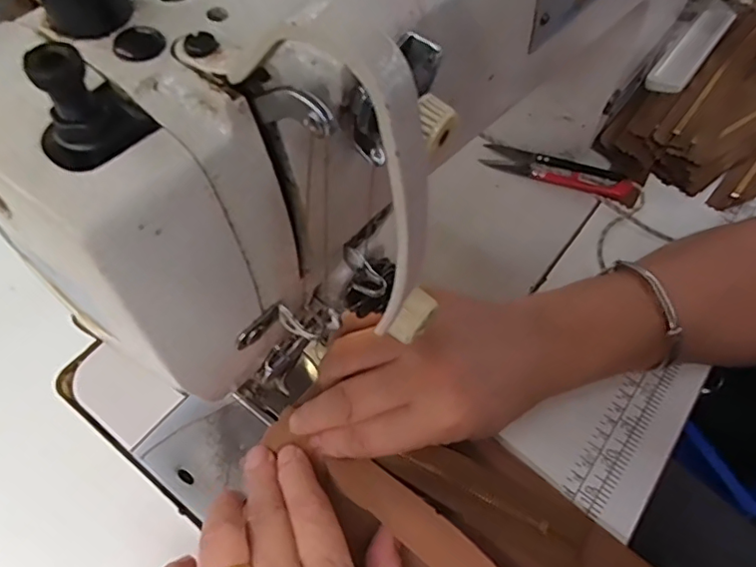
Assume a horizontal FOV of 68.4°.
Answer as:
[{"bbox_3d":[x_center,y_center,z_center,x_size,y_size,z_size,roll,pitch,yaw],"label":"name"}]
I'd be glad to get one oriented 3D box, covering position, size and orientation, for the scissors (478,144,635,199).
[{"bbox_3d":[0.132,-0.085,0.416,0.106,0.020,0.022,18,59,7],"label":"scissors"}]

